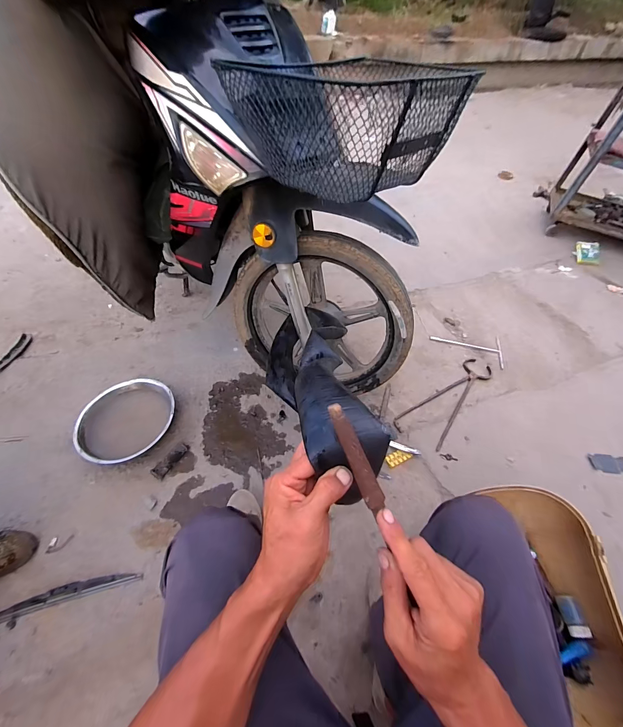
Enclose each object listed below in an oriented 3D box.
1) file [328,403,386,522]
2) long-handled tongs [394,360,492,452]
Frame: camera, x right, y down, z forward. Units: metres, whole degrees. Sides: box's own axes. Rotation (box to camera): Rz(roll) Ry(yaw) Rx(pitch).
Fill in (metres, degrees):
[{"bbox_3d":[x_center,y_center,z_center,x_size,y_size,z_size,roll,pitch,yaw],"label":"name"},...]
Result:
[{"bbox_3d":[0.042,0.087,0.298,0.018,0.005,0.103,-24,89,14],"label":"file"},{"bbox_3d":[0.492,0.113,1.156,0.161,0.021,0.476,36,57,25],"label":"long-handled tongs"}]

